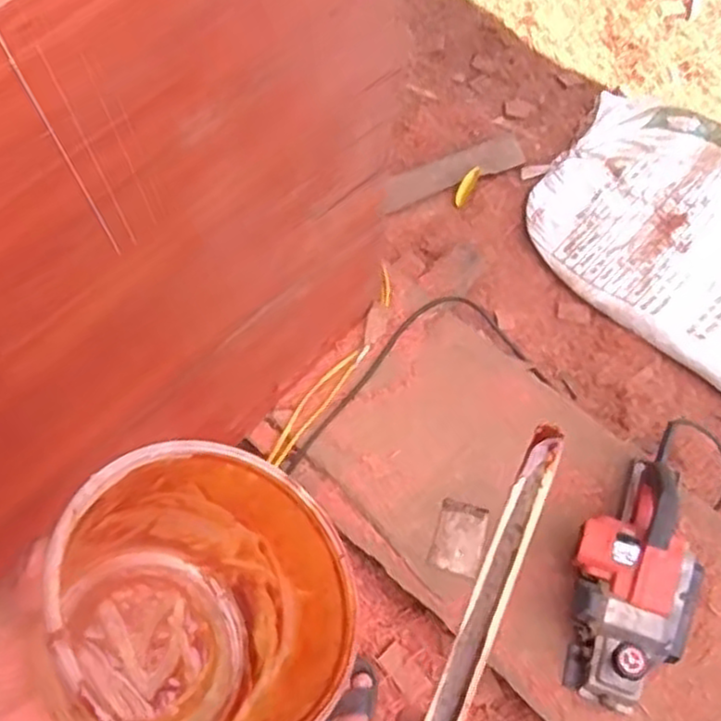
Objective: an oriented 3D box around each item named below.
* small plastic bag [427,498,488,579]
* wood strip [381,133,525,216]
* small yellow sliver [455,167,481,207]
[{"bbox_3d":[0.158,0.284,1.199,0.080,0.007,0.119,6,56,23],"label":"small plastic bag"},{"bbox_3d":[0.197,-0.411,1.629,0.330,0.019,0.073,-22,88,-5],"label":"wood strip"},{"bbox_3d":[0.233,-0.380,1.625,0.030,0.008,0.098,27,81,10],"label":"small yellow sliver"}]

